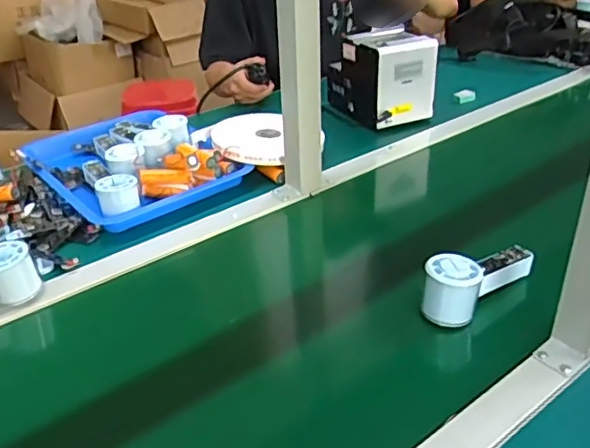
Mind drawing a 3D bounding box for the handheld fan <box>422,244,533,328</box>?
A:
[{"bbox_3d":[0.200,0.053,0.655,0.146,0.059,0.055,-25,38,-33],"label":"handheld fan"}]

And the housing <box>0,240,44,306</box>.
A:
[{"bbox_3d":[-0.332,0.056,0.691,0.057,0.060,0.048,-22,37,-30],"label":"housing"}]

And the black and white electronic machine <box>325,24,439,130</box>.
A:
[{"bbox_3d":[0.159,-0.278,1.111,0.132,0.140,0.174,-14,33,-19],"label":"black and white electronic machine"}]

